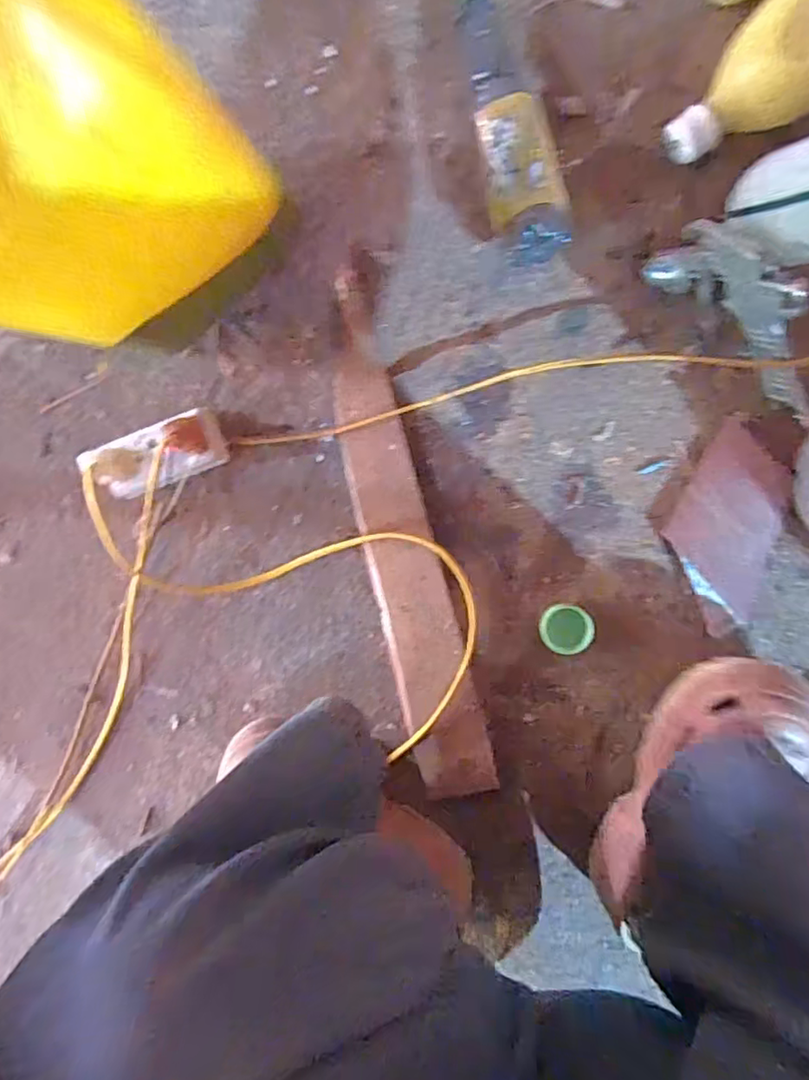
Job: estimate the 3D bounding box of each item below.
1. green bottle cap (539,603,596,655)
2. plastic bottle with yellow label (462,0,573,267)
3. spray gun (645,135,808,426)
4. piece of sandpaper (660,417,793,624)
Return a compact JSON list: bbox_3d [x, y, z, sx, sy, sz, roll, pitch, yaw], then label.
[{"bbox_3d":[0.143,0.078,0.523,0.046,0.016,0.043,1,96,5],"label":"green bottle cap"},{"bbox_3d":[0.082,-0.318,0.459,0.054,0.061,0.197,-14,94,6],"label":"plastic bottle with yellow label"},{"bbox_3d":[0.295,-0.196,0.406,0.167,0.151,0.132,45,98,-1],"label":"spray gun"},{"bbox_3d":[0.273,-0.015,0.487,0.094,0.017,0.133,25,97,2],"label":"piece of sandpaper"}]

